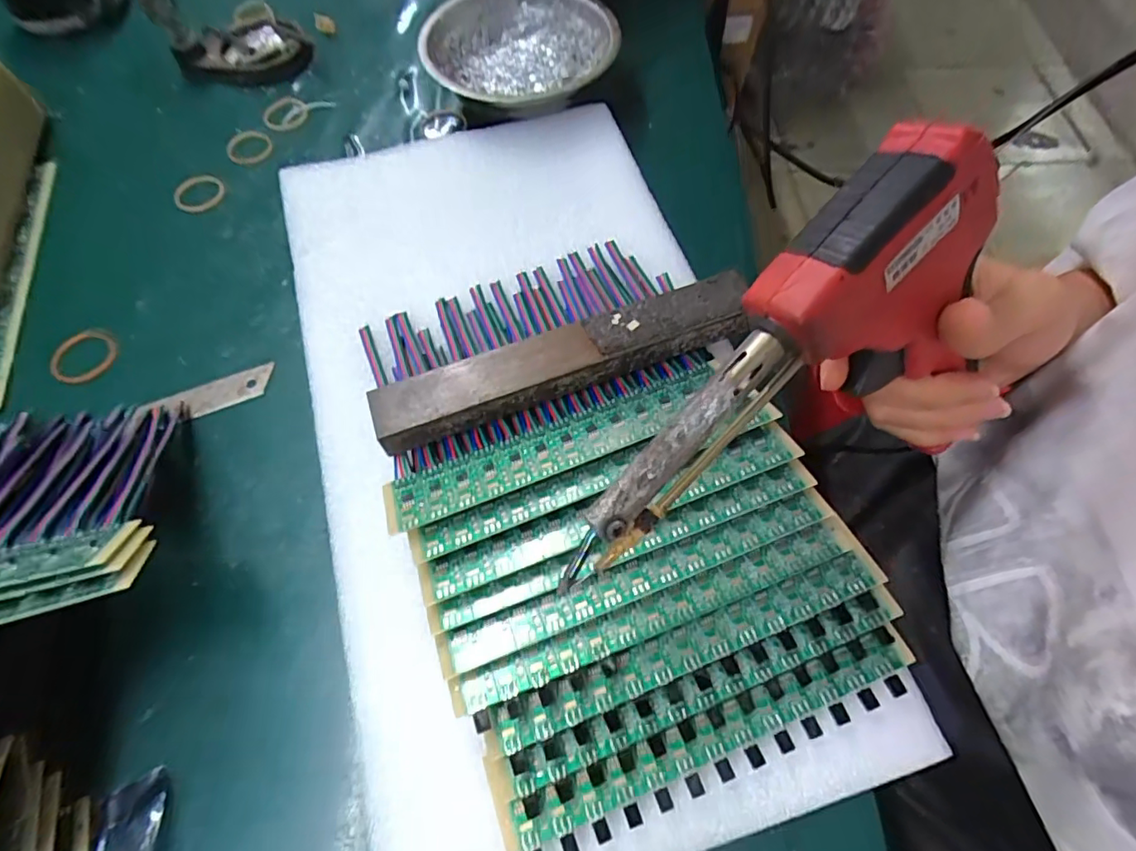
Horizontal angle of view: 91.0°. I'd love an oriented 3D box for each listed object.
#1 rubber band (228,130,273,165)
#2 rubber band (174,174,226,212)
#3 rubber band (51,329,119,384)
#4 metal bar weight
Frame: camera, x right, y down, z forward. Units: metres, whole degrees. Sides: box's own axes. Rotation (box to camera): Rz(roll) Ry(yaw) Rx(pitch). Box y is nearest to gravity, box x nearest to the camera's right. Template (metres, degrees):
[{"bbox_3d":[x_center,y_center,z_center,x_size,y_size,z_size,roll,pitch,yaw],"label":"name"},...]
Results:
[{"bbox_3d":[-0.223,-0.197,0.392,0.028,0.004,0.033,-6,67,-13],"label":"rubber band"},{"bbox_3d":[-0.244,-0.154,0.368,0.031,0.005,0.029,1,62,-1],"label":"rubber band"},{"bbox_3d":[-0.270,-0.039,0.311,0.034,0.004,0.033,1,62,-1],"label":"rubber band"},{"bbox_3d":[0.000,-0.031,0.265,0.181,0.027,0.030,-18,64,-11],"label":"metal bar weight"}]

